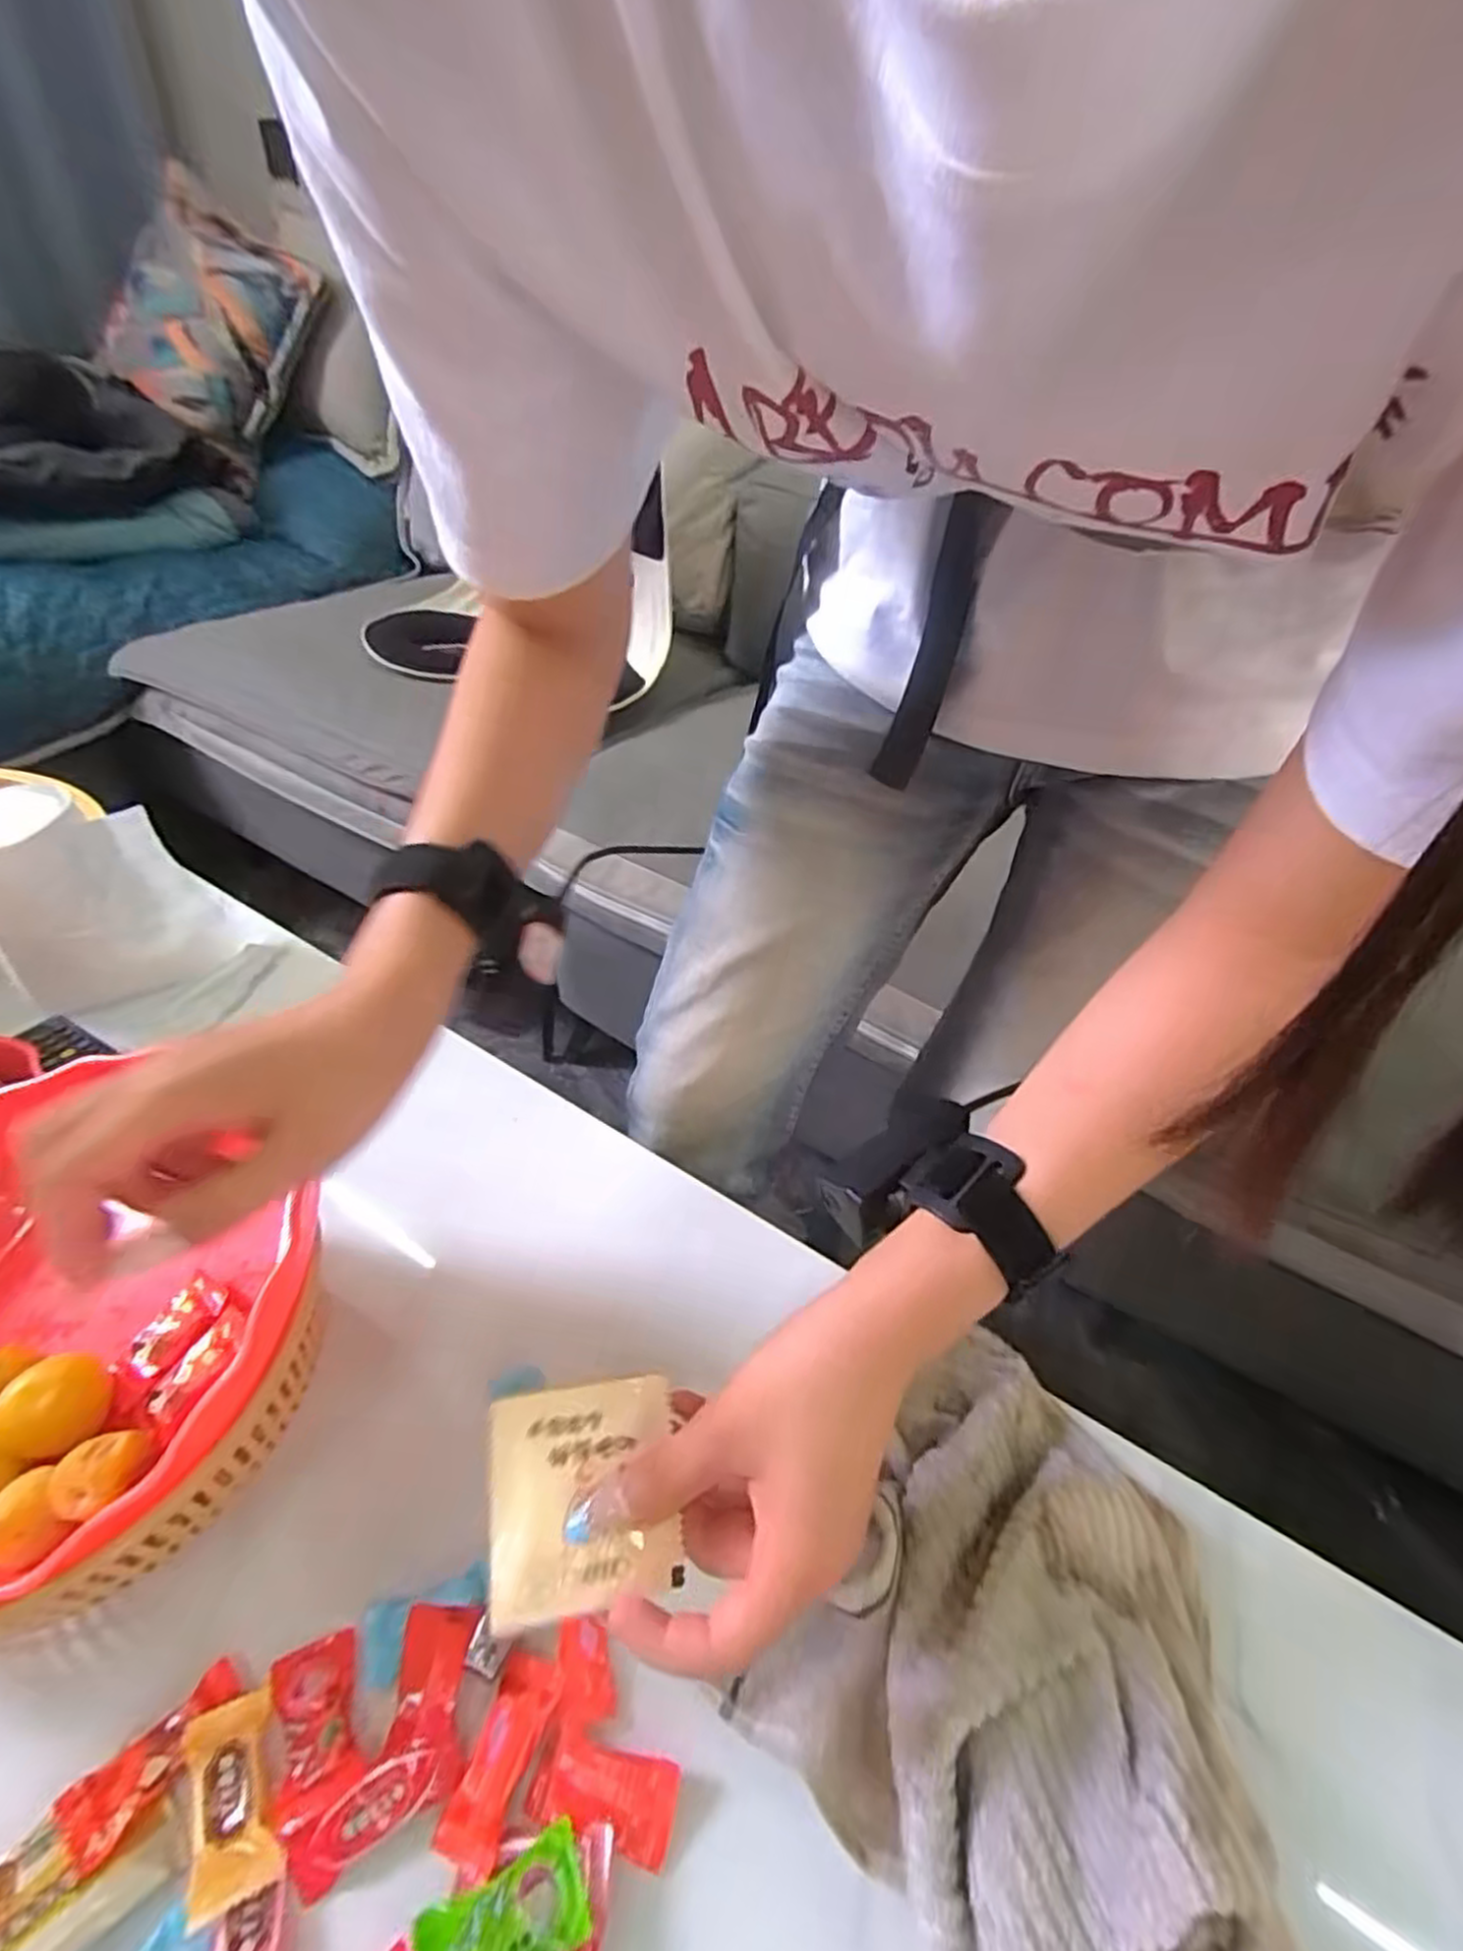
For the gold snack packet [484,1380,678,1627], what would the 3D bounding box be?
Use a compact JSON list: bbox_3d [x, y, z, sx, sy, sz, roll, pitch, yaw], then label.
[{"bbox_3d":[-0.052,0.178,0.260,0.062,0.005,0.065,2,56,-18],"label":"gold snack packet"}]

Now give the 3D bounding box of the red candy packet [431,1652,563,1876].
[{"bbox_3d":[-0.083,0.280,0.272,0.022,0.005,0.053,17,42,10],"label":"red candy packet"}]

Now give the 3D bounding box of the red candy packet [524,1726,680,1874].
[{"bbox_3d":[-0.045,0.290,0.269,0.050,0.006,0.024,14,42,7],"label":"red candy packet"}]

